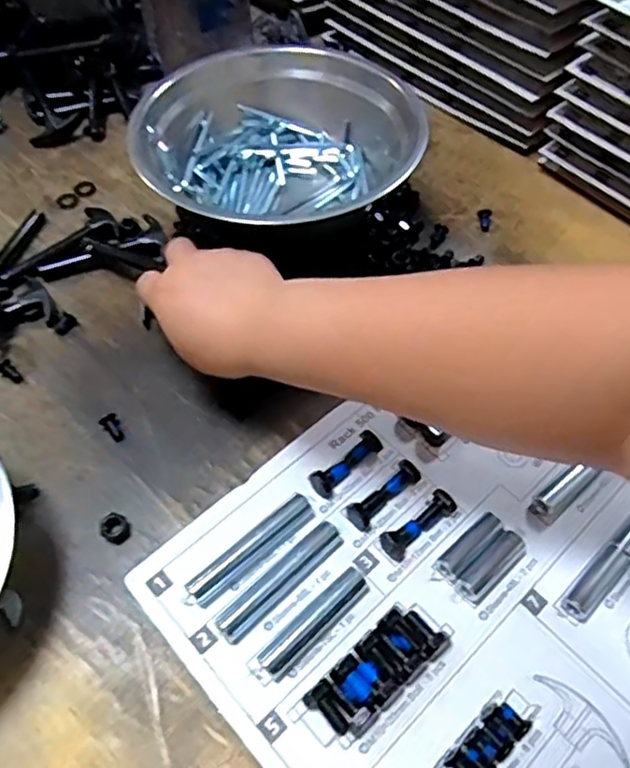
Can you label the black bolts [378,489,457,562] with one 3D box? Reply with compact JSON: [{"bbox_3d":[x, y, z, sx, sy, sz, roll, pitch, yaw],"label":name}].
[{"bbox_3d":[0.064,0.086,0.397,0.053,0.016,0.017,-33,62,-23],"label":"black bolts"}]

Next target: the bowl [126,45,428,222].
[{"bbox_3d":[-0.026,-0.184,0.490,0.205,0.081,0.174,1,55,-2],"label":"bowl"}]

